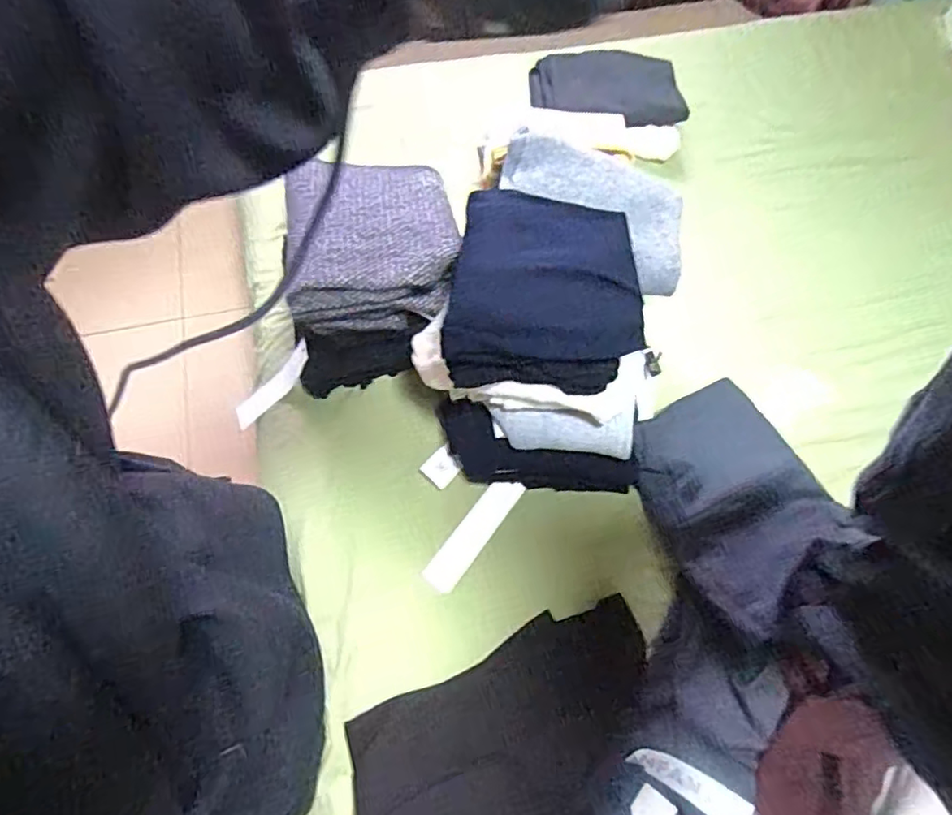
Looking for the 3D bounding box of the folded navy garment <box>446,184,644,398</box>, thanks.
[{"bbox_3d":[0.087,-0.158,0.790,0.239,0.080,0.262,3,71,0],"label":"folded navy garment"}]

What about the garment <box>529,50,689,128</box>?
[{"bbox_3d":[0.252,-0.622,1.155,0.296,0.040,0.177,7,67,2],"label":"garment"}]

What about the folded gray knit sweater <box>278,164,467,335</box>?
[{"bbox_3d":[-0.153,-0.252,0.899,0.238,0.100,0.250,-10,67,-5],"label":"folded gray knit sweater"}]

